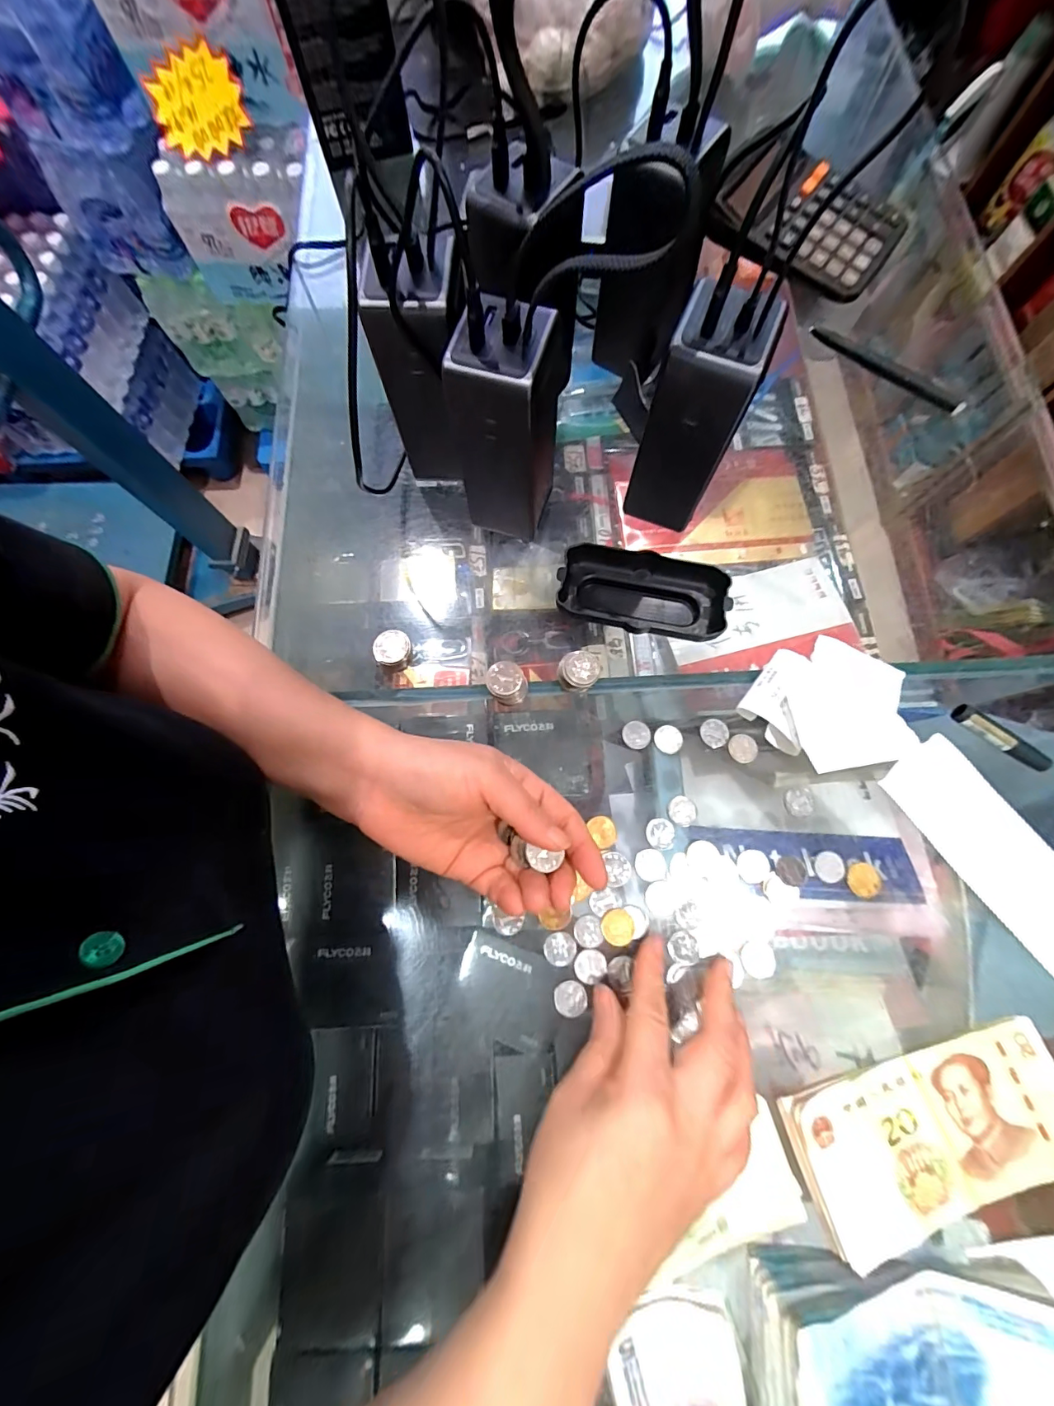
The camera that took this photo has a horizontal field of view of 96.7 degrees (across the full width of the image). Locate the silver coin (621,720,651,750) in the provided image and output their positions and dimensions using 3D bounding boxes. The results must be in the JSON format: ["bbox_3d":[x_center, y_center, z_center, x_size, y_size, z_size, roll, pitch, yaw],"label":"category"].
[{"bbox_3d":[0.072,0.021,0.309,0.018,0.004,0.019,0,76,1],"label":"silver coin"}]

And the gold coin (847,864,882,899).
[{"bbox_3d":[0.204,0.108,0.285,0.022,0.004,0.020,2,76,-7],"label":"gold coin"}]

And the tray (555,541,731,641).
[{"bbox_3d":[0.078,-0.073,0.321,0.109,0.029,0.055,10,77,3],"label":"tray"}]

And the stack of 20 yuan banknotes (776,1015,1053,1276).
[{"bbox_3d":[0.217,0.227,0.247,0.148,0.010,0.071,-17,77,-3],"label":"stack of 20 yuan banknotes"}]

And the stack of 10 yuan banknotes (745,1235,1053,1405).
[{"bbox_3d":[0.185,0.310,0.216,0.151,0.035,0.072,0,76,1],"label":"stack of 10 yuan banknotes"}]

